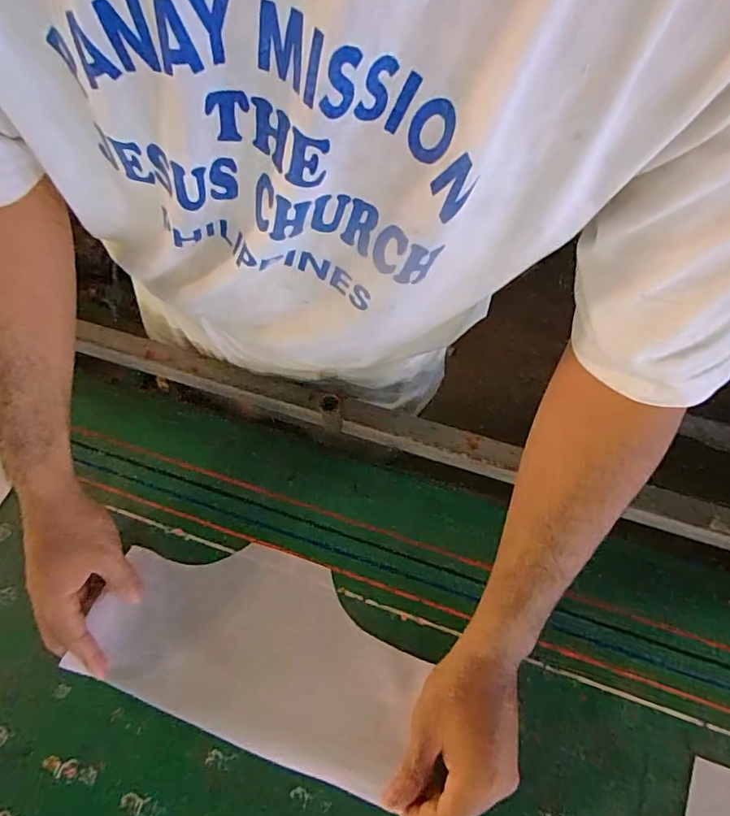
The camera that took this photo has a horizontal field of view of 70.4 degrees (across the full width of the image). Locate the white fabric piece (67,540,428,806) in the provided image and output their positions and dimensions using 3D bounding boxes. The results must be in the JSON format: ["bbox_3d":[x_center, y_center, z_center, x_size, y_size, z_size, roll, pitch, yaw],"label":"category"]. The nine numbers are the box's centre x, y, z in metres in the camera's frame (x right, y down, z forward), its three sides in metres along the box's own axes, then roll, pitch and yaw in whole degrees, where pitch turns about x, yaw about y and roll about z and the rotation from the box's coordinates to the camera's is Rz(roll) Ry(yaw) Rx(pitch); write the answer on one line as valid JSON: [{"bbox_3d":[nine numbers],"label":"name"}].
[{"bbox_3d":[-0.092,0.202,0.448,0.273,0.030,0.144,21,71,10],"label":"white fabric piece"}]

